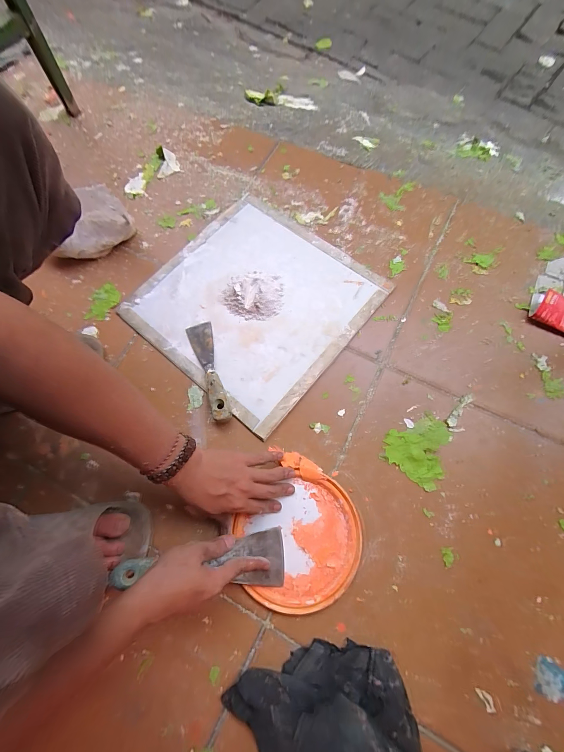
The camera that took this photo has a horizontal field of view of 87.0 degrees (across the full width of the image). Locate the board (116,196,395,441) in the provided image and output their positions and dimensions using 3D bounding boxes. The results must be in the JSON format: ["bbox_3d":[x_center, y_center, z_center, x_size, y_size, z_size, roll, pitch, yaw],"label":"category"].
[{"bbox_3d":[-0.051,-0.140,0.516,0.354,0.023,0.343,38,76,13],"label":"board"}]

